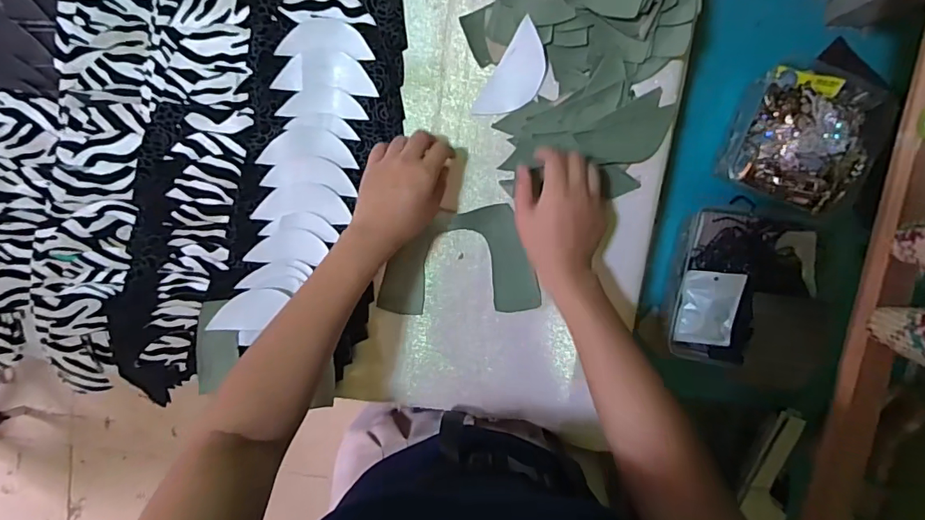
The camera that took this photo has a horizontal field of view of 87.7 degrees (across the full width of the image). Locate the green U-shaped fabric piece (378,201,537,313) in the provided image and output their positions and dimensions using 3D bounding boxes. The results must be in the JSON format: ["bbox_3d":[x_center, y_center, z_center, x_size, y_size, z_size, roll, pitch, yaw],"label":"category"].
[{"bbox_3d":[-0.008,0.006,0.535,0.172,0.009,0.115,-7,97,1],"label":"green U-shaped fabric piece"}]

